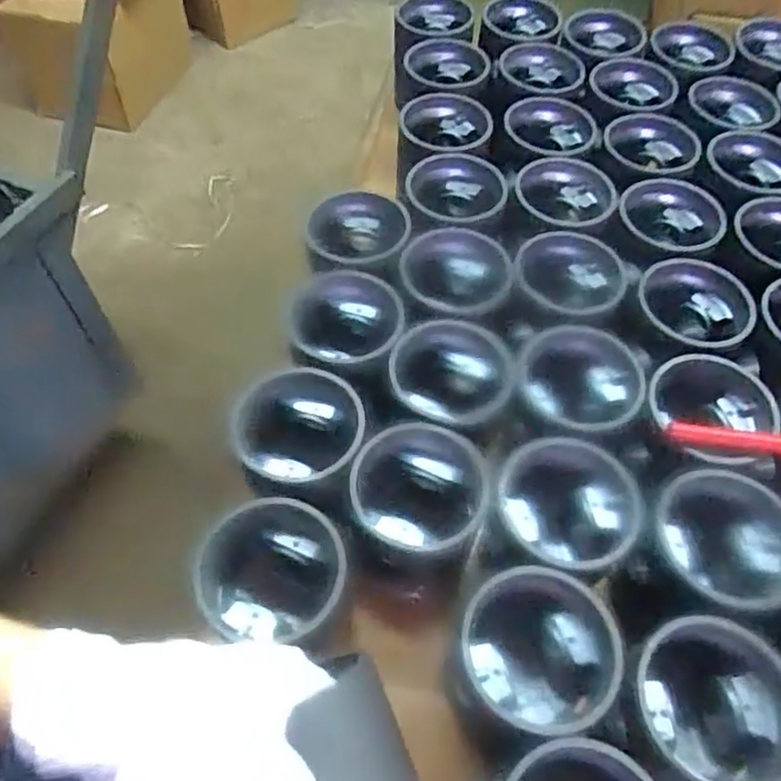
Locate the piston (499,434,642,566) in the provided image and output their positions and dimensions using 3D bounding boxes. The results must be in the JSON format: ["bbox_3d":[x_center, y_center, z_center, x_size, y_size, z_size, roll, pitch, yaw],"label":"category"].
[{"bbox_3d":[0.119,0.087,0.448,0.079,0.068,0.086,40,63,23],"label":"piston"}]

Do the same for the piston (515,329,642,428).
[{"bbox_3d":[0.137,0.007,0.506,0.085,0.064,0.090,14,56,9],"label":"piston"}]

